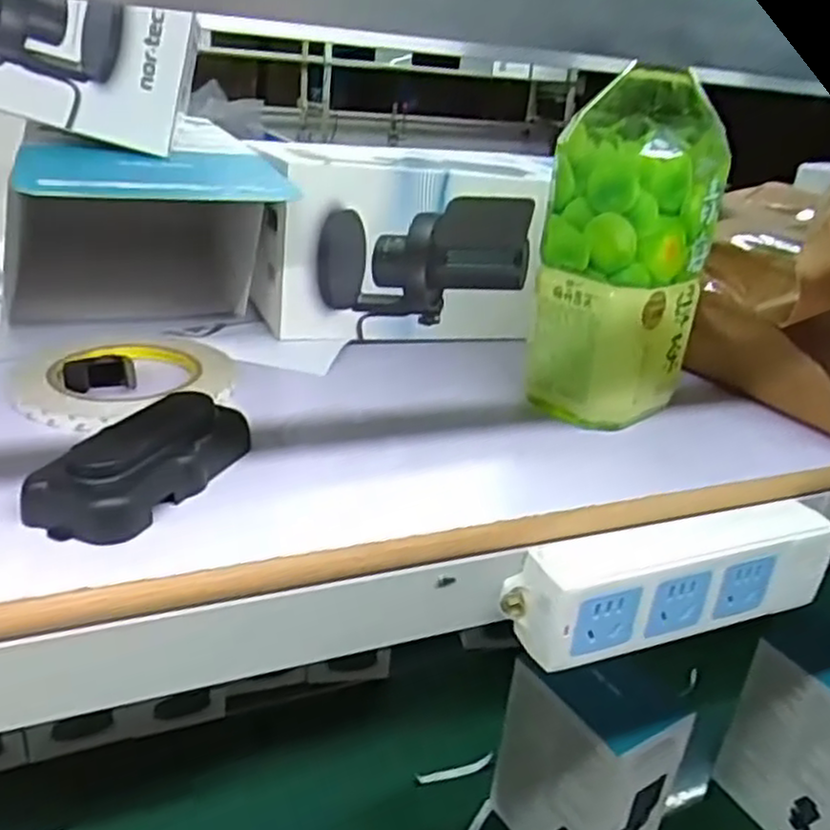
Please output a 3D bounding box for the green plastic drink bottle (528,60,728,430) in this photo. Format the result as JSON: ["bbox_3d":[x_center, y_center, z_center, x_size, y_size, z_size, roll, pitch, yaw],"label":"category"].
[{"bbox_3d":[0.117,-0.089,0.423,0.078,0.172,0.074,21,30,29],"label":"green plastic drink bottle"}]

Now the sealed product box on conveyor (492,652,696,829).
[{"bbox_3d":[0.189,0.386,0.837,0.126,0.210,0.152,-11,30,-29],"label":"sealed product box on conveyor"}]

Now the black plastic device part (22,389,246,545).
[{"bbox_3d":[-0.114,0.019,0.336,0.040,0.027,0.104,18,29,25],"label":"black plastic device part"}]

